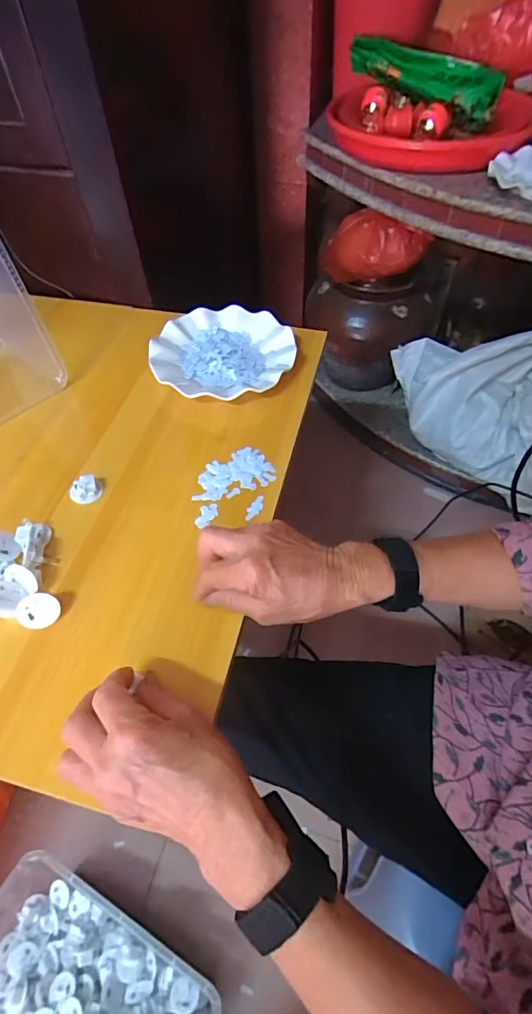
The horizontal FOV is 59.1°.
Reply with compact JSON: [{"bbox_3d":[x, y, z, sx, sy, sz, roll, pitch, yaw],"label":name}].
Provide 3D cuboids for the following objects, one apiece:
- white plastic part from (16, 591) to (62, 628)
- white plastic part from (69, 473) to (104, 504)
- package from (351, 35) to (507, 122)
[{"bbox_3d":[-0.198,0.090,0.411,0.034,0.016,0.031,-13,97,-17],"label":"white plastic part"},{"bbox_3d":[-0.189,-0.019,0.490,0.033,0.020,0.022,-26,57,-16],"label":"white plastic part"},{"bbox_3d":[0.259,-0.729,0.789,0.064,0.063,0.286,-38,61,-23],"label":"package"}]

